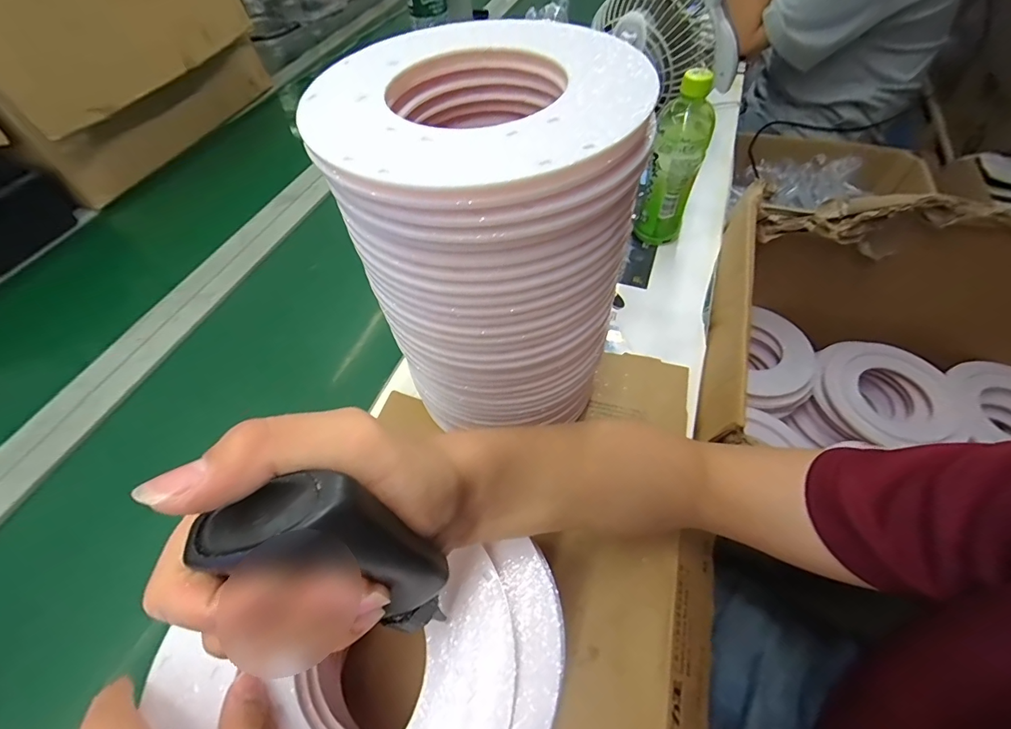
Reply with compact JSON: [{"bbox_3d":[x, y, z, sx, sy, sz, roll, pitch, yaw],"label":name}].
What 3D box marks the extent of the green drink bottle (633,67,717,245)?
[{"bbox_3d":[0.212,-0.252,0.540,0.067,0.210,0.057,15,57,14],"label":"green drink bottle"}]

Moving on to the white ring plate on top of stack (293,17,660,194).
[{"bbox_3d":[-0.017,-0.151,0.233,0.184,0.008,0.177,-2,55,3],"label":"white ring plate on top of stack"}]

